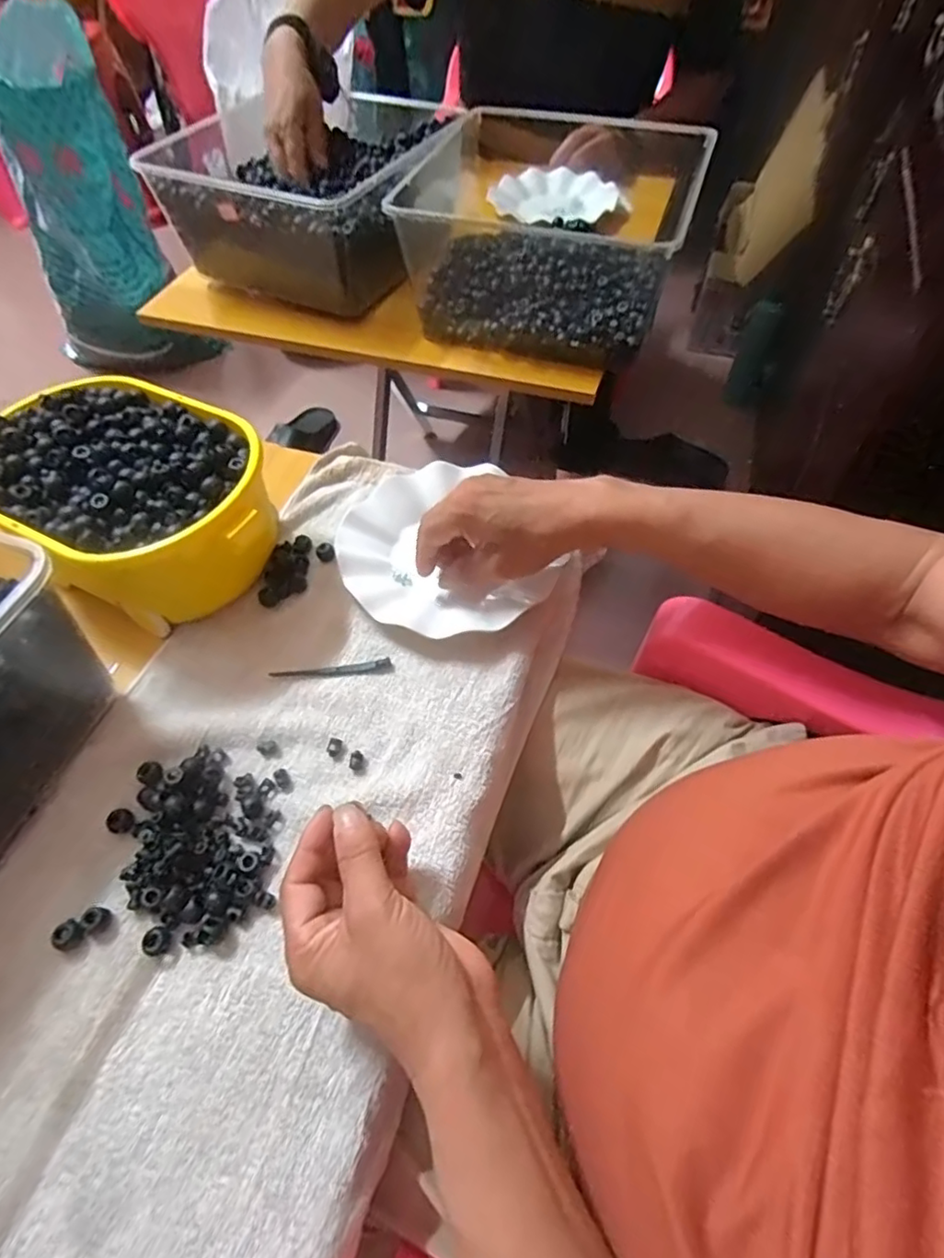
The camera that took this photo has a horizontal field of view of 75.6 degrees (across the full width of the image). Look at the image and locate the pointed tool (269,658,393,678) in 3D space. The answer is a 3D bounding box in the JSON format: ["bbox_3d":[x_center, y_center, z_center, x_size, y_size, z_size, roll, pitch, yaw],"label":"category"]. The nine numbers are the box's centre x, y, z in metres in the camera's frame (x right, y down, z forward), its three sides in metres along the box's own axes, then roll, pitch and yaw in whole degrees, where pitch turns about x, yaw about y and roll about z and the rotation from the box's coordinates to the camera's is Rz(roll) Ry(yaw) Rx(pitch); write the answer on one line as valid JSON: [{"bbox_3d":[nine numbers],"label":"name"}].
[{"bbox_3d":[-0.106,0.033,0.463,0.089,0.011,0.011,-6,56,-1],"label":"pointed tool"}]

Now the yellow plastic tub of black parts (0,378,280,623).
[{"bbox_3d":[-0.259,-0.095,0.492,0.226,0.114,0.160,24,60,18],"label":"yellow plastic tub of black parts"}]

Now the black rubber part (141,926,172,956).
[{"bbox_3d":[-0.185,0.184,0.358,0.014,0.012,0.015,-1,56,2],"label":"black rubber part"}]

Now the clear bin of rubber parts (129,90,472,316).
[{"bbox_3d":[-0.186,-0.549,0.784,0.279,0.143,0.316,26,61,19],"label":"clear bin of rubber parts"}]

